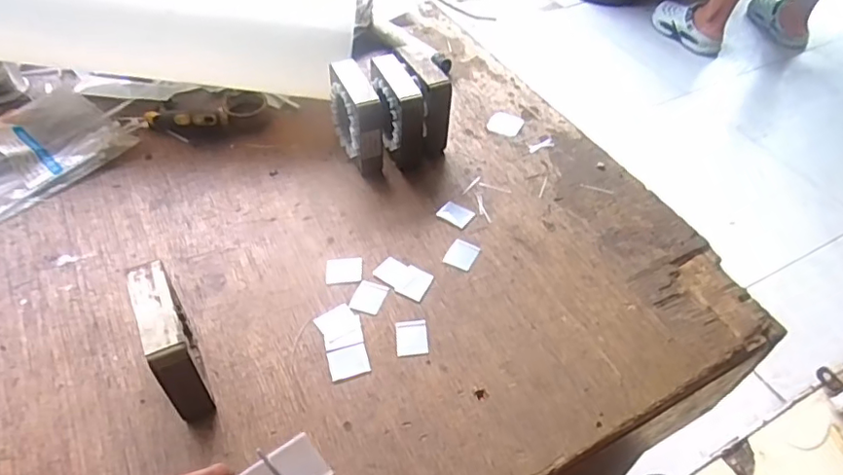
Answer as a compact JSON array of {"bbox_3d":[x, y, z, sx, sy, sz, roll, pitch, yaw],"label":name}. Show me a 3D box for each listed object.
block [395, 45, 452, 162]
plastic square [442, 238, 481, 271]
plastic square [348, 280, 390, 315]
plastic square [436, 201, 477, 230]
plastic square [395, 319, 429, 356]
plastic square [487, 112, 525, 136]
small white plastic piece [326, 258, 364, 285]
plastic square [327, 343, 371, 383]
[{"bbox_3d":[0.002,-0.123,0.509,0.023,0.079,0.063,-18,52,-18],"label":"block"},{"bbox_3d":[0.032,0.013,0.446,0.022,0.004,0.026,22,51,16],"label":"plastic square"},{"bbox_3d":[-0.038,0.043,0.416,0.023,0.004,0.026,16,50,11],"label":"plastic square"},{"bbox_3d":[0.029,-0.020,0.474,0.027,0.004,0.022,28,53,20],"label":"plastic square"},{"bbox_3d":[-0.007,0.069,0.395,0.022,0.004,0.028,-3,49,-5],"label":"plastic square"},{"bbox_3d":[0.082,-0.112,0.557,0.032,0.005,0.029,18,50,13],"label":"plastic square"},{"bbox_3d":[-0.058,0.024,0.432,0.027,0.004,0.021,-5,49,-7],"label":"small white plastic piece"},{"bbox_3d":[-0.049,0.083,0.383,0.027,0.004,0.022,-15,51,-15],"label":"plastic square"}]

